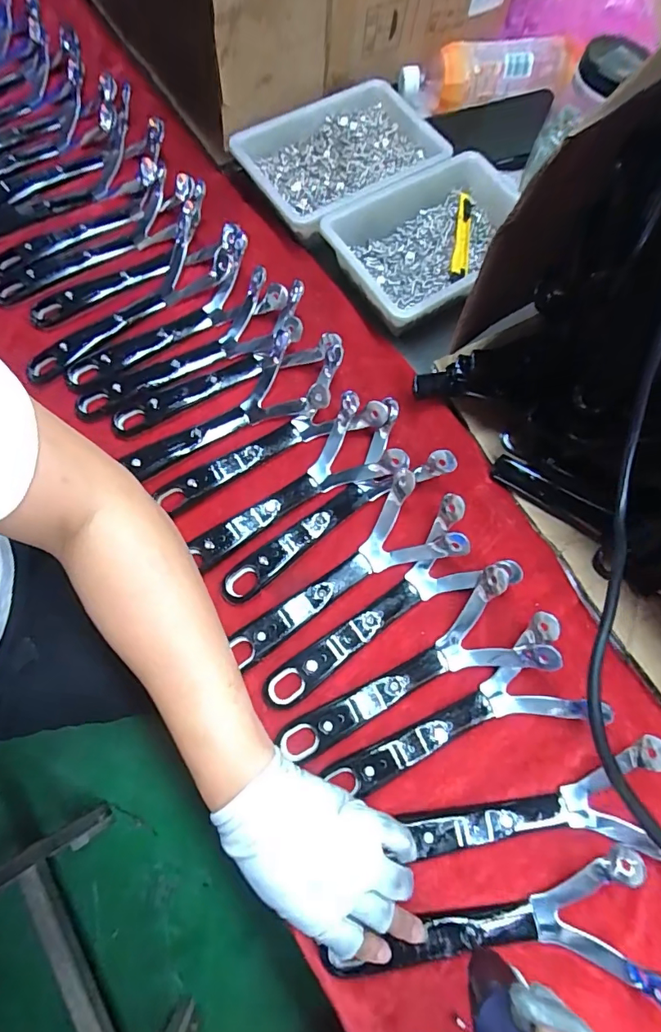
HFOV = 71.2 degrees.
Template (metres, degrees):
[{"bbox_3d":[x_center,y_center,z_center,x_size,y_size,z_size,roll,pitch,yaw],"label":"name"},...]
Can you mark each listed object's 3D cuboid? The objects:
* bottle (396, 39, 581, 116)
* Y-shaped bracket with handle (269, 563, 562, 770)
[{"bbox_3d":[0.191,-0.545,0.569,0.218,0.060,0.066,-11,73,-5],"label":"bottle"},{"bbox_3d":[0.061,0.126,0.357,0.211,0.031,0.081,-26,75,-10],"label":"Y-shaped bracket with handle"}]

